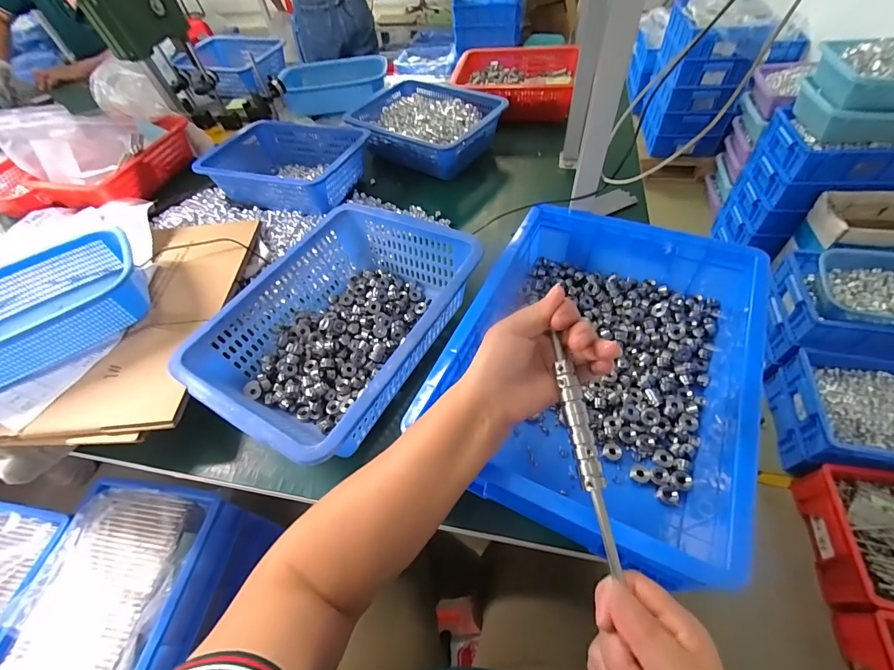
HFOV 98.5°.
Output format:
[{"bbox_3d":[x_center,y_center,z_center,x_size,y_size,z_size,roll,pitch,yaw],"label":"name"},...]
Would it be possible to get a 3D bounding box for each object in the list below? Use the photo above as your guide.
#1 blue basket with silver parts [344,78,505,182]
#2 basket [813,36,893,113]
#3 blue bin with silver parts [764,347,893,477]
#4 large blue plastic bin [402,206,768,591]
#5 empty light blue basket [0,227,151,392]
[{"bbox_3d":[-0.046,-0.467,0.881,0.319,0.098,0.241,29,61,24],"label":"blue basket with silver parts"},{"bbox_3d":[1.366,-0.785,1.150,0.414,0.110,0.253,1,54,6],"label":"basket"},{"bbox_3d":[1.233,0.248,1.088,0.456,0.175,0.324,7,55,10],"label":"blue bin with silver parts"},{"bbox_3d":[0.179,0.022,0.471,0.300,0.111,0.403,21,58,19],"label":"large blue plastic bin"},{"bbox_3d":[-0.589,-0.037,0.553,0.287,0.074,0.199,-34,58,-19],"label":"empty light blue basket"}]

